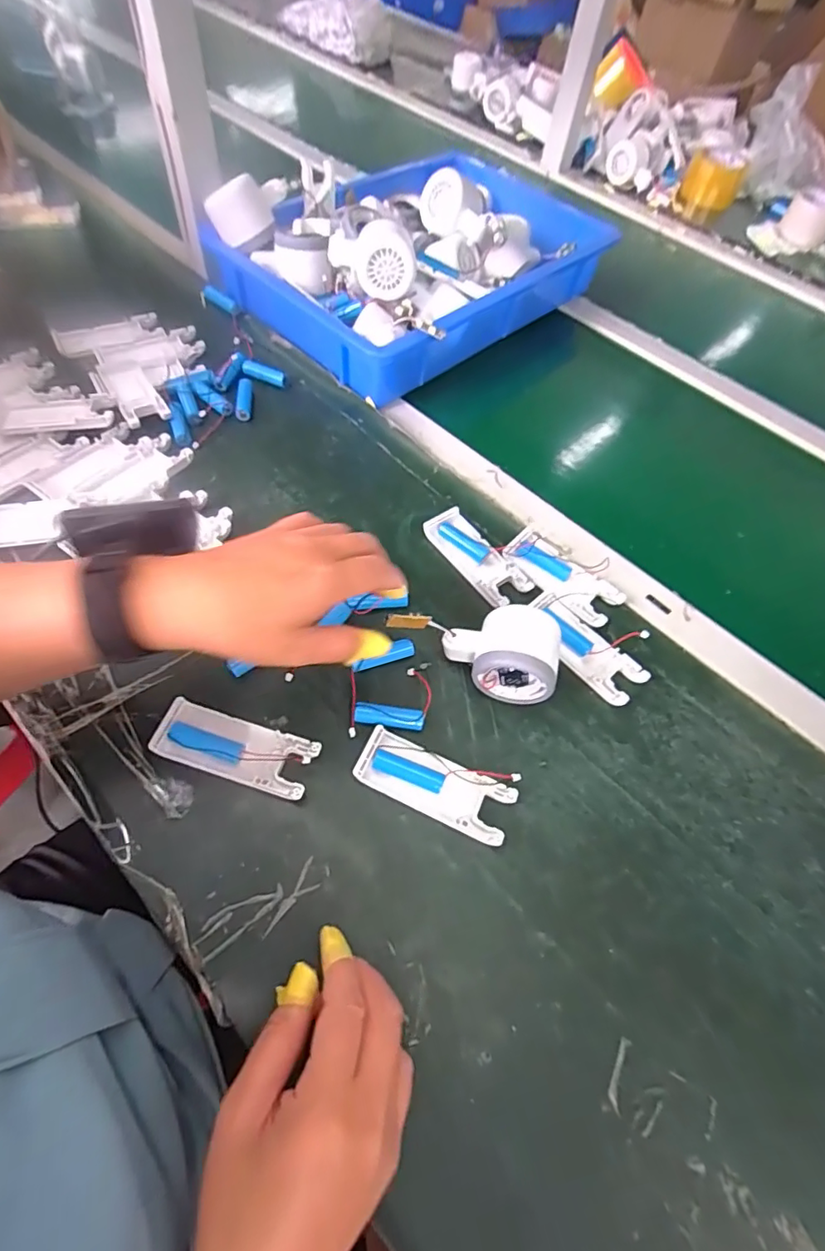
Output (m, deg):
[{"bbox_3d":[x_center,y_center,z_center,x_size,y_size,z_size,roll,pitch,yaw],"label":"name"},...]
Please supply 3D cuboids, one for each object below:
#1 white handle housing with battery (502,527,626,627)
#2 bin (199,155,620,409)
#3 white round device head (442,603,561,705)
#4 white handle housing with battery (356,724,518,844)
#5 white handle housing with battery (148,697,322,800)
[{"bbox_3d":[0.130,-0.044,0.460,0.102,0.014,0.041,40,63,16],"label":"white handle housing with battery"},{"bbox_3d":[0.010,-0.438,0.614,0.284,0.118,0.402,39,63,16],"label":"bin"},{"bbox_3d":[0.065,0.018,0.393,0.081,0.059,0.053,16,59,3],"label":"white round device head"},{"bbox_3d":[0.014,0.108,0.360,0.105,0.014,0.040,25,60,9],"label":"white handle housing with battery"},{"bbox_3d":[-0.118,0.083,0.357,0.104,0.017,0.039,17,59,4],"label":"white handle housing with battery"}]

